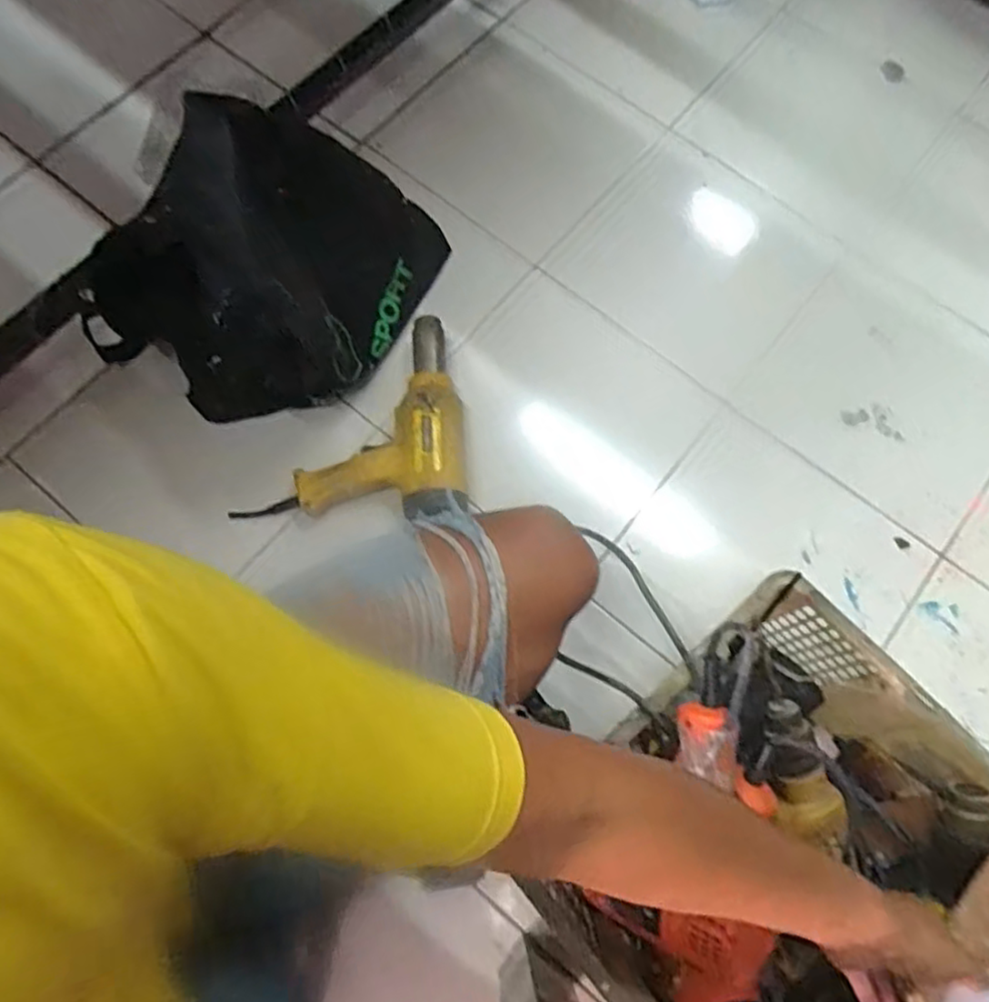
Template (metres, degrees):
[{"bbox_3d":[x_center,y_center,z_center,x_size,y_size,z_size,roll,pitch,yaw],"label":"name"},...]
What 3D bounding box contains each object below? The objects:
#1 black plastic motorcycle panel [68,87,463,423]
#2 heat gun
[{"bbox_3d":[-0.252,-0.264,0.766,0.380,0.264,0.220,-4,65,-5],"label":"black plastic motorcycle panel"},{"bbox_3d":[-0.154,-0.085,0.789,0.233,0.091,0.225,-3,65,-4],"label":"heat gun"}]

